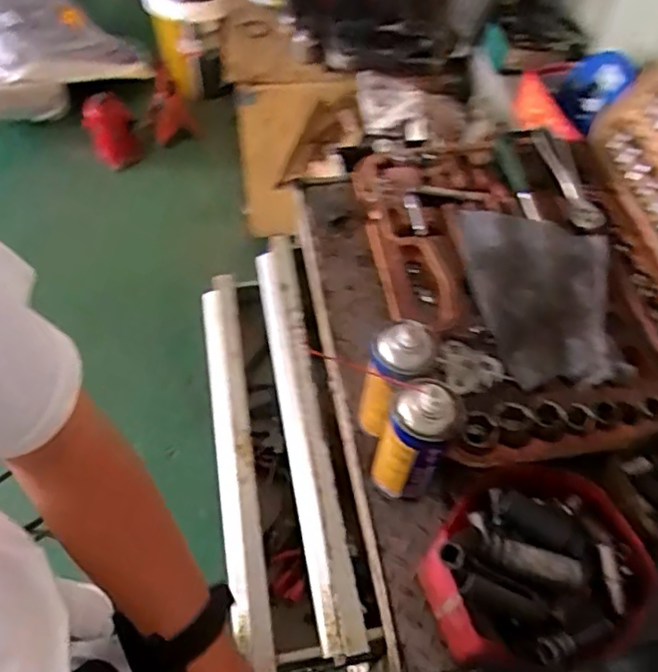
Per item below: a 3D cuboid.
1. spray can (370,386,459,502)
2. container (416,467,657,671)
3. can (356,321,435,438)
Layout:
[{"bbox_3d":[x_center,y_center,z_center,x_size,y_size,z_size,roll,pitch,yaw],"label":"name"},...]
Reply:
[{"bbox_3d":[0.081,0.115,0.624,0.059,0.199,0.056,1,57,-1],"label":"spray can"},{"bbox_3d":[0.197,0.222,0.586,0.183,0.065,0.207,35,62,19],"label":"container"},{"bbox_3d":[0.066,0.060,0.661,0.060,0.186,0.068,19,58,10],"label":"can"}]

